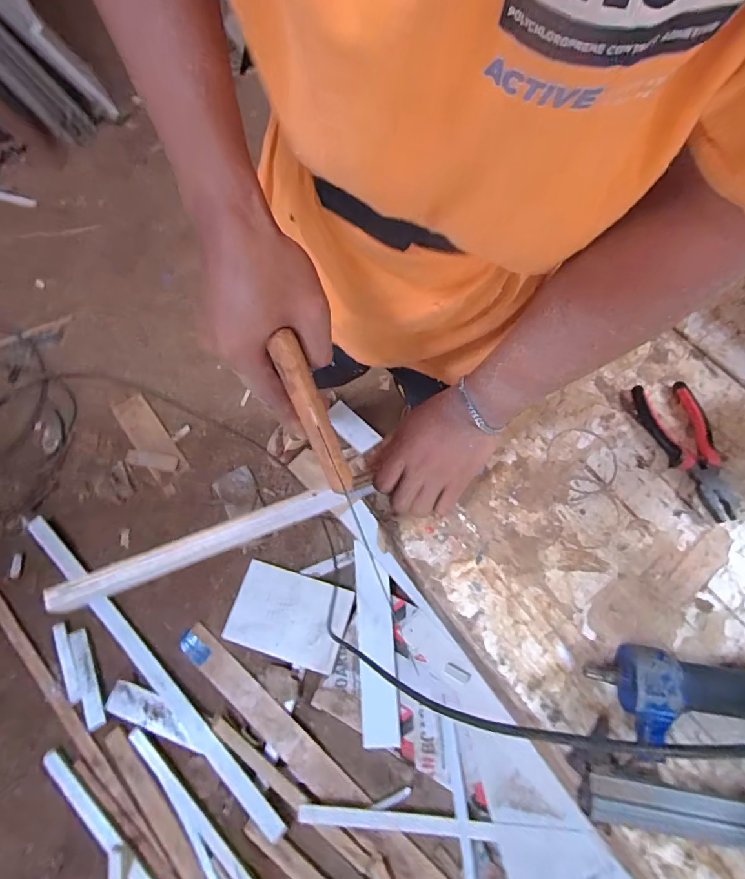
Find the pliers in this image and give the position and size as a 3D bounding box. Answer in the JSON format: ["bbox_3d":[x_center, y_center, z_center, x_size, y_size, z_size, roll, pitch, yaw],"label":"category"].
[{"bbox_3d":[0.345,0.009,0.479,0.064,0.019,0.158,-14,67,-6],"label":"pliers"}]

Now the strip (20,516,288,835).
[{"bbox_3d":[-0.573,0.542,1.087,0.987,0.025,0.047,40,71,17],"label":"strip"}]

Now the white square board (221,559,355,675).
[{"bbox_3d":[-0.213,0.448,1.120,0.289,0.015,0.203,15,72,8],"label":"white square board"}]

